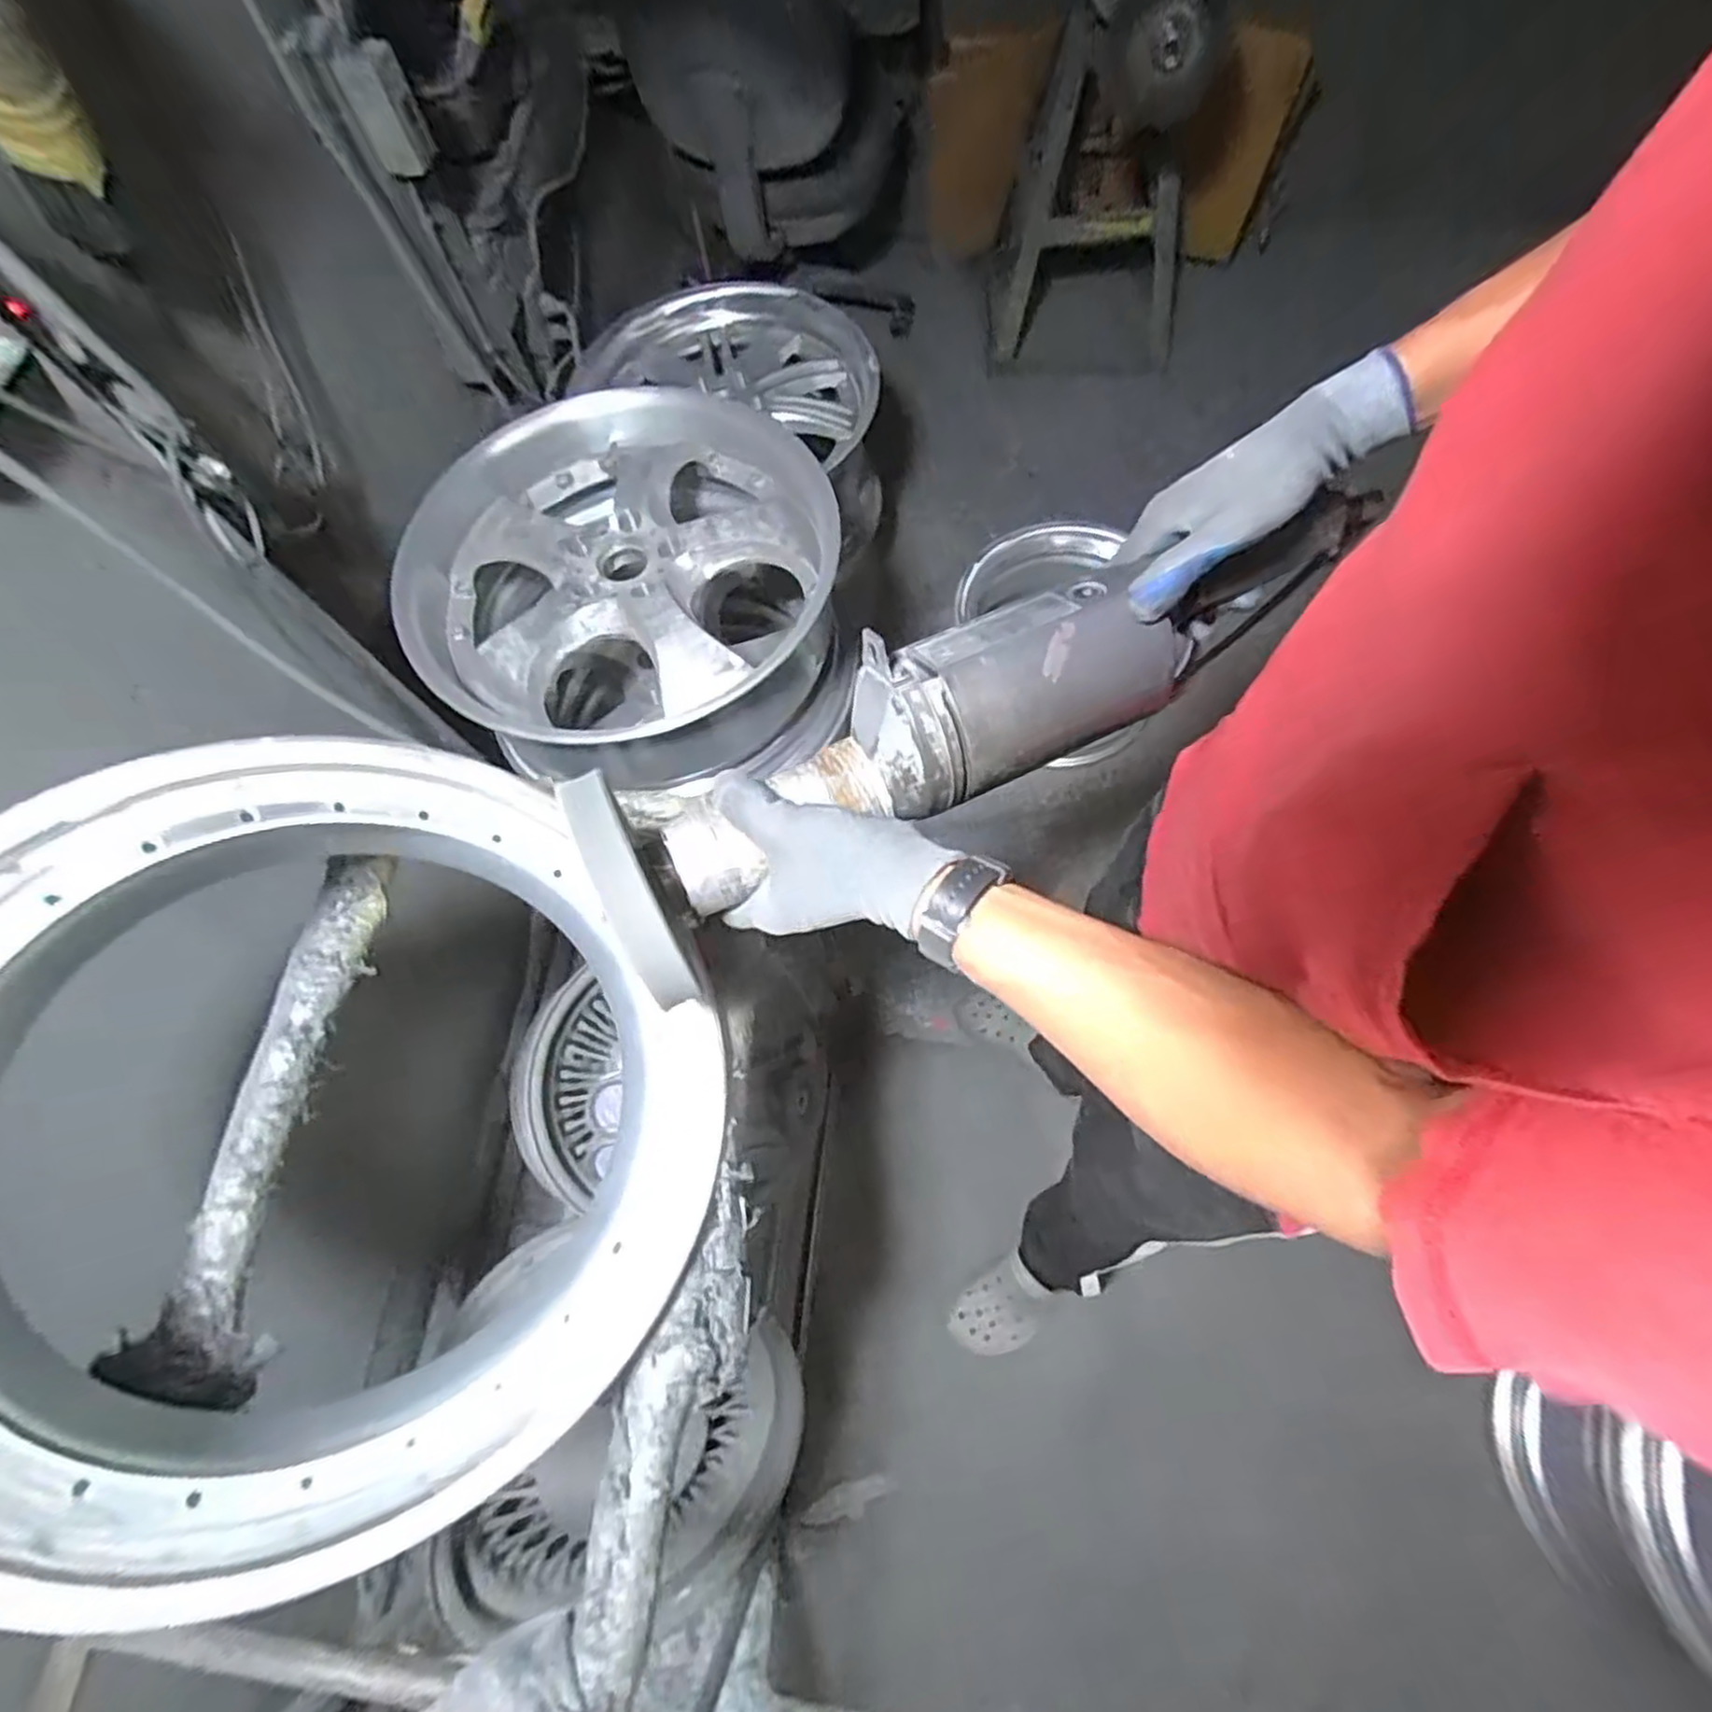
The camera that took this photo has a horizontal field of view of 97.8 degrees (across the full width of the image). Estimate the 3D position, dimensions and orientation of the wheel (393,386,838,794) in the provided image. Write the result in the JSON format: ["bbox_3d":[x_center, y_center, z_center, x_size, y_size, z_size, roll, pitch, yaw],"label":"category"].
[{"bbox_3d":[-0.268,-0.329,0.925,0.478,0.187,0.498,-1,69,3],"label":"wheel"}]

